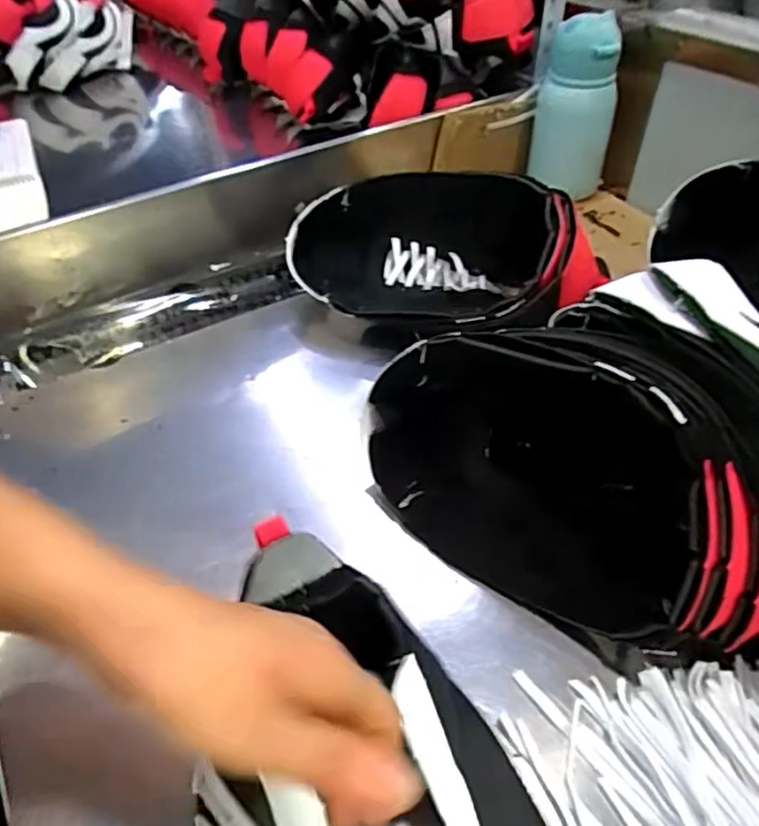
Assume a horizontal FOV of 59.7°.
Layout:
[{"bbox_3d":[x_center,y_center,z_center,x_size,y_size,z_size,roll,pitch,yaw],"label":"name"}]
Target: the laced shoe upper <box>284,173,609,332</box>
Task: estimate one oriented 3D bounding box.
[{"bbox_3d":[0.049,-0.133,0.584,0.261,0.099,0.127,5,44,8],"label":"laced shoe upper"}]

